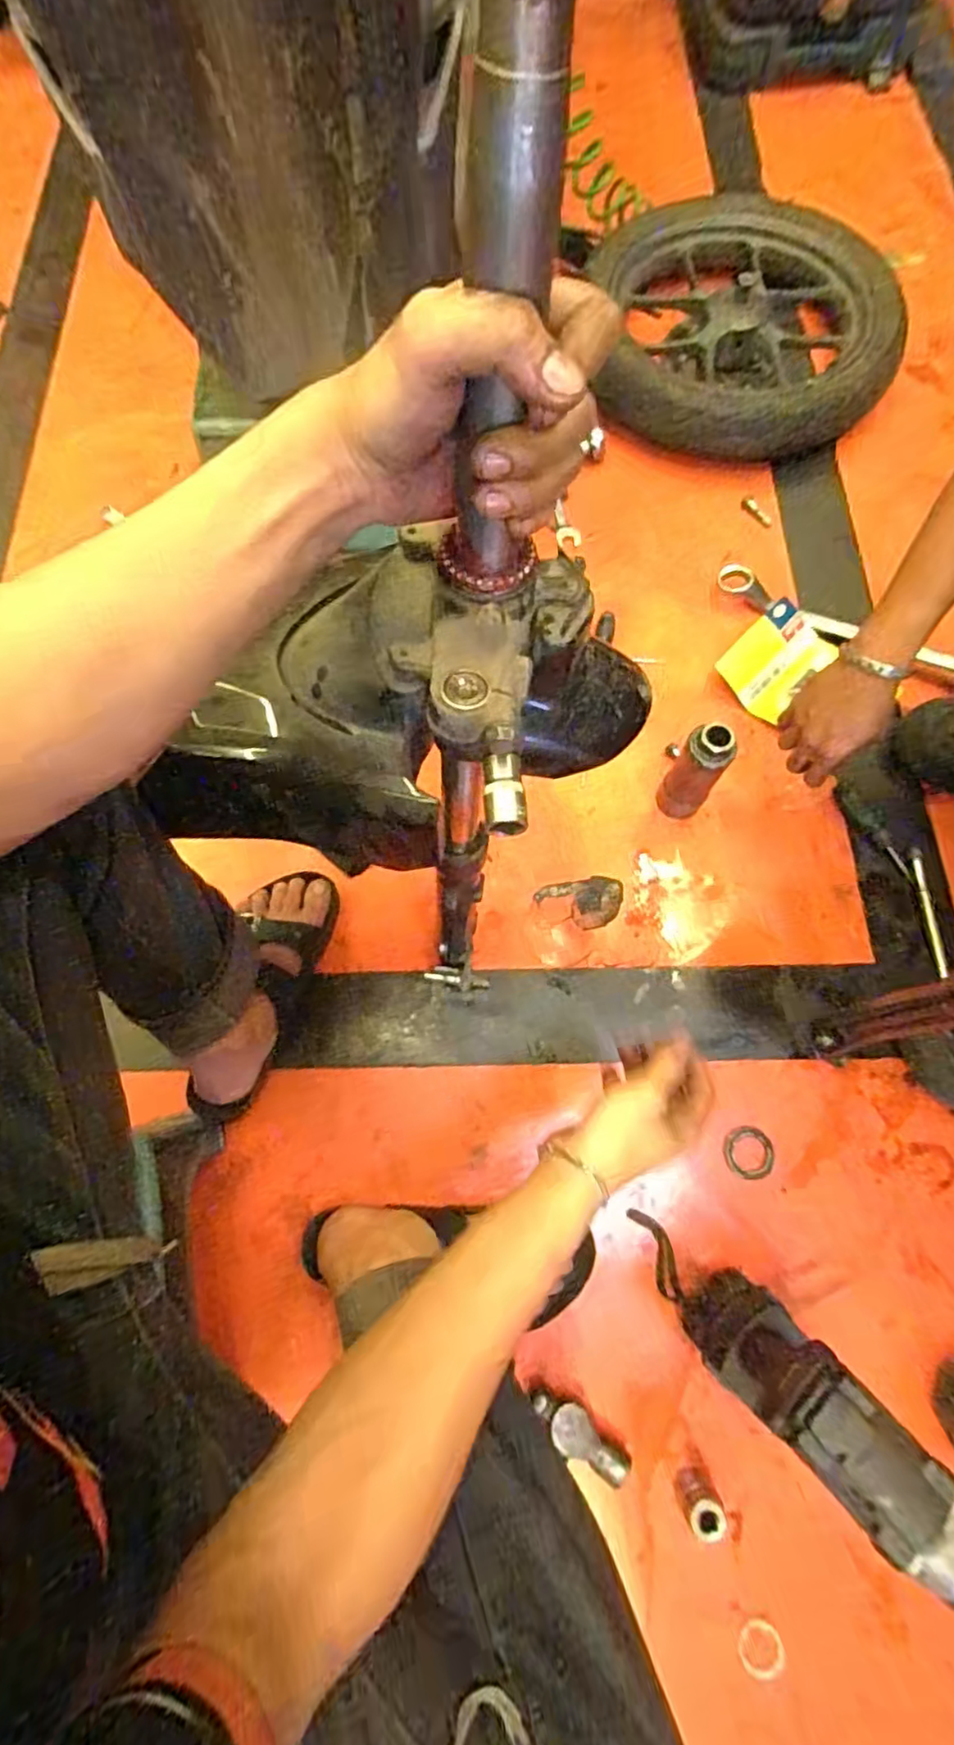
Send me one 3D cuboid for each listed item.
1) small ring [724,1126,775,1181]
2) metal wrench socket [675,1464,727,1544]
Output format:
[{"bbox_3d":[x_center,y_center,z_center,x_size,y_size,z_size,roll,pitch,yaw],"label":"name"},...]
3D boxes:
[{"bbox_3d":[0.280,0.289,0.670,0.050,0.014,0.051,-1,71,2],"label":"small ring"},{"bbox_3d":[0.196,0.551,0.570,0.034,0.055,0.028,-33,73,-9],"label":"metal wrench socket"}]

